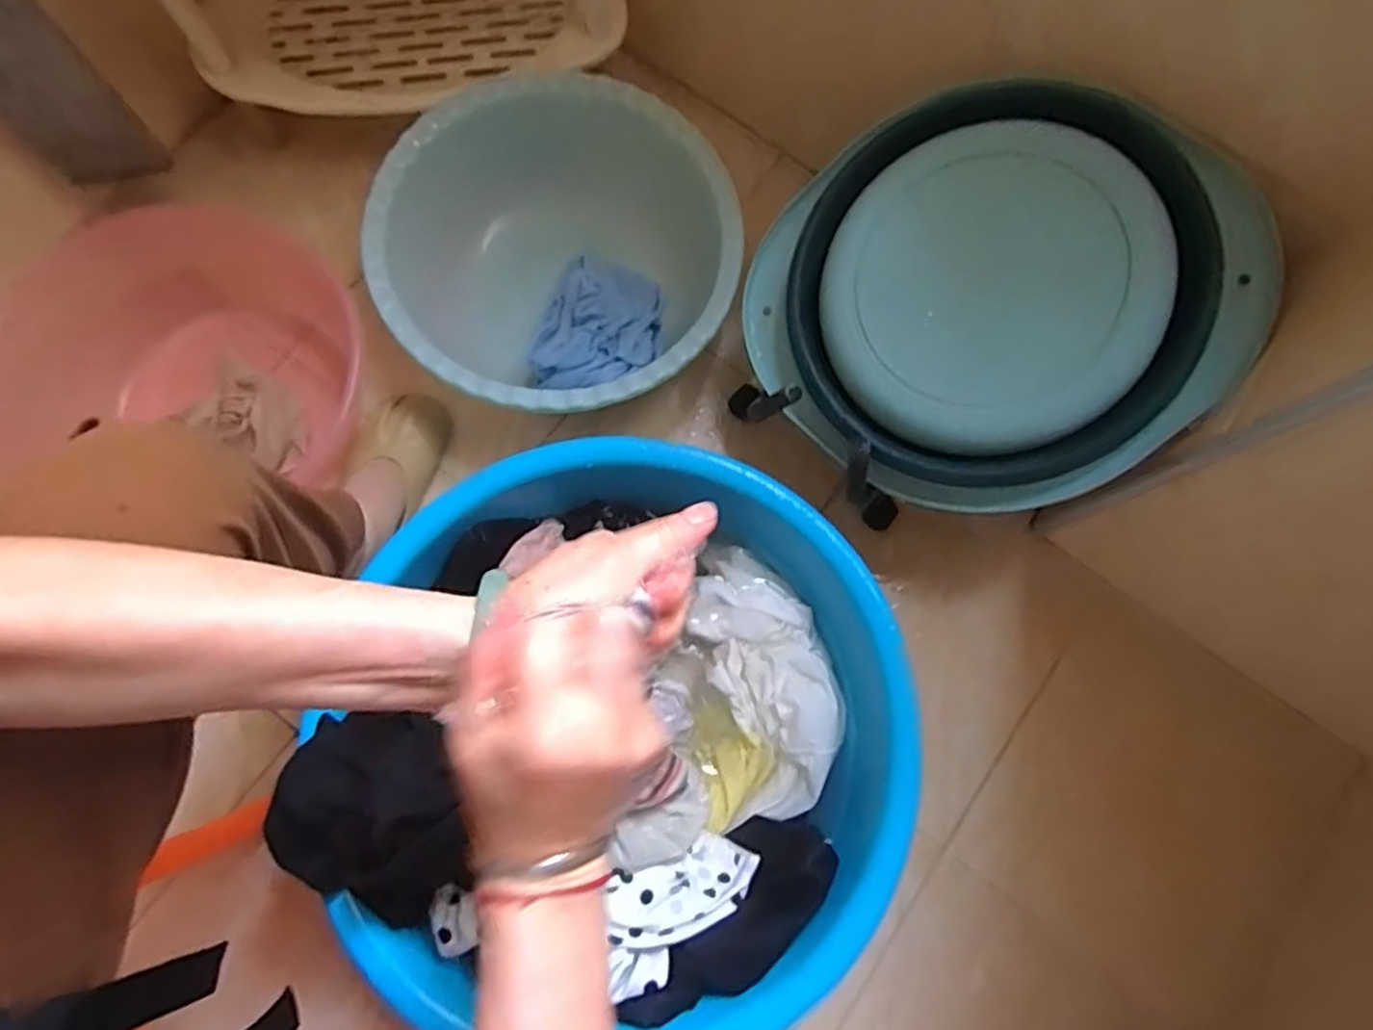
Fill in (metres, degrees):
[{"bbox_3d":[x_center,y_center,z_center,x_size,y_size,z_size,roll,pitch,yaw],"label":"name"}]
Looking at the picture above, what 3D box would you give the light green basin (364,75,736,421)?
[{"bbox_3d":[-0.136,-0.271,0.810,0.363,0.165,0.365,0,75,-2],"label":"light green basin"}]

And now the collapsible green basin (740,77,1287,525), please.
[{"bbox_3d":[0.253,-0.188,0.630,0.393,0.086,0.377,-45,77,15],"label":"collapsible green basin"}]

